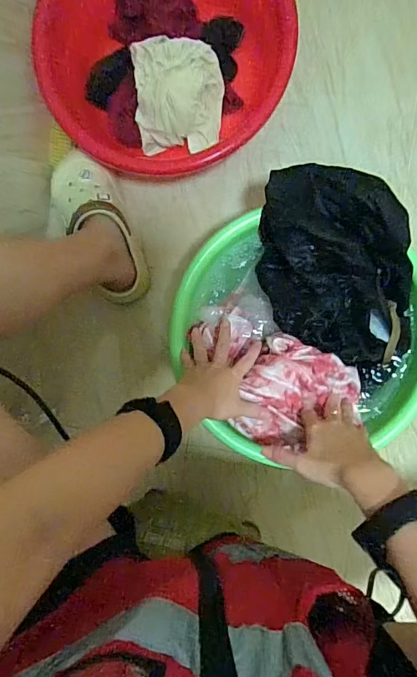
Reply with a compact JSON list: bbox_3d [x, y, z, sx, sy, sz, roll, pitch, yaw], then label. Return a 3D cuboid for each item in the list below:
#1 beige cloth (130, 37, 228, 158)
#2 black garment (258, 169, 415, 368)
[{"bbox_3d":[-0.040,-0.376,0.652,0.139,0.033,0.152,-10,123,-20],"label":"beige cloth"},{"bbox_3d":[0.173,-0.096,0.568,0.190,0.067,0.257,-9,91,7],"label":"black garment"}]

